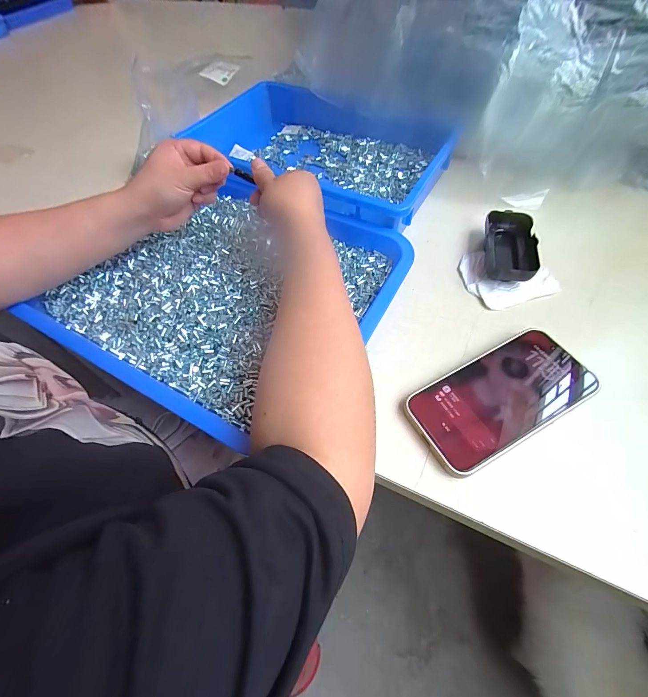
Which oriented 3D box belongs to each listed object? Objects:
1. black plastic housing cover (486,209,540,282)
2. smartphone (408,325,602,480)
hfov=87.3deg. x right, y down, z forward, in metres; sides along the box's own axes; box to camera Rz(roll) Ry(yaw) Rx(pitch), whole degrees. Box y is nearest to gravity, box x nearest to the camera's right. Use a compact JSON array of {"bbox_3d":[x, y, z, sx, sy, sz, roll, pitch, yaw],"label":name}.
[{"bbox_3d":[0.218,-0.118,0.397,0.049,0.025,0.107,8,57,9],"label":"black plastic housing cover"},{"bbox_3d":[0.157,0.041,0.305,0.163,0.010,0.079,-26,58,-13],"label":"smartphone"}]

